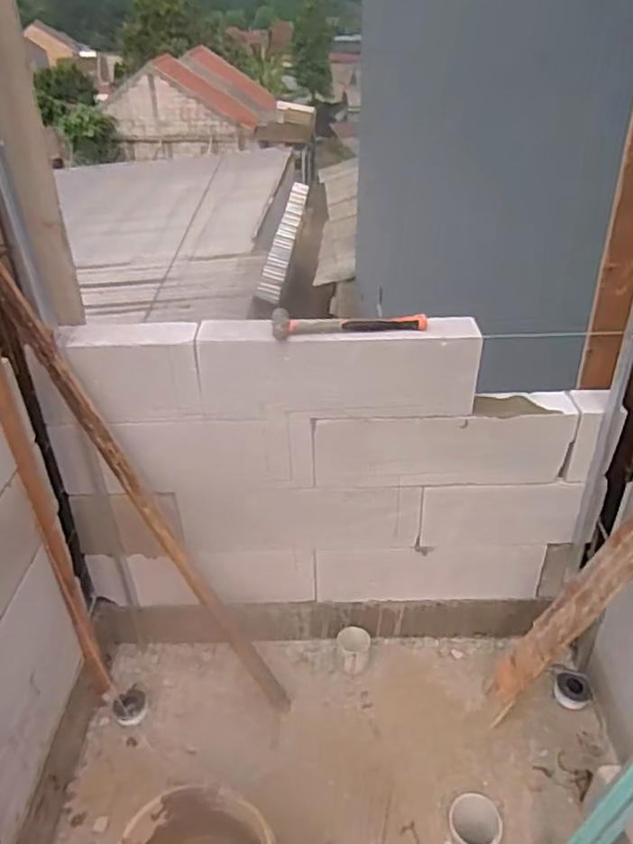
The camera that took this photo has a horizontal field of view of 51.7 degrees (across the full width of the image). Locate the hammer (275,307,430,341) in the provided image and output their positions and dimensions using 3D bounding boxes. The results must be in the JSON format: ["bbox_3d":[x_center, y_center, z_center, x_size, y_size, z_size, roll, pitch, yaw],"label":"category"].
[{"bbox_3d":[0.071,-0.213,1.397,0.327,0.037,0.075,-2,34,-1],"label":"hammer"}]

